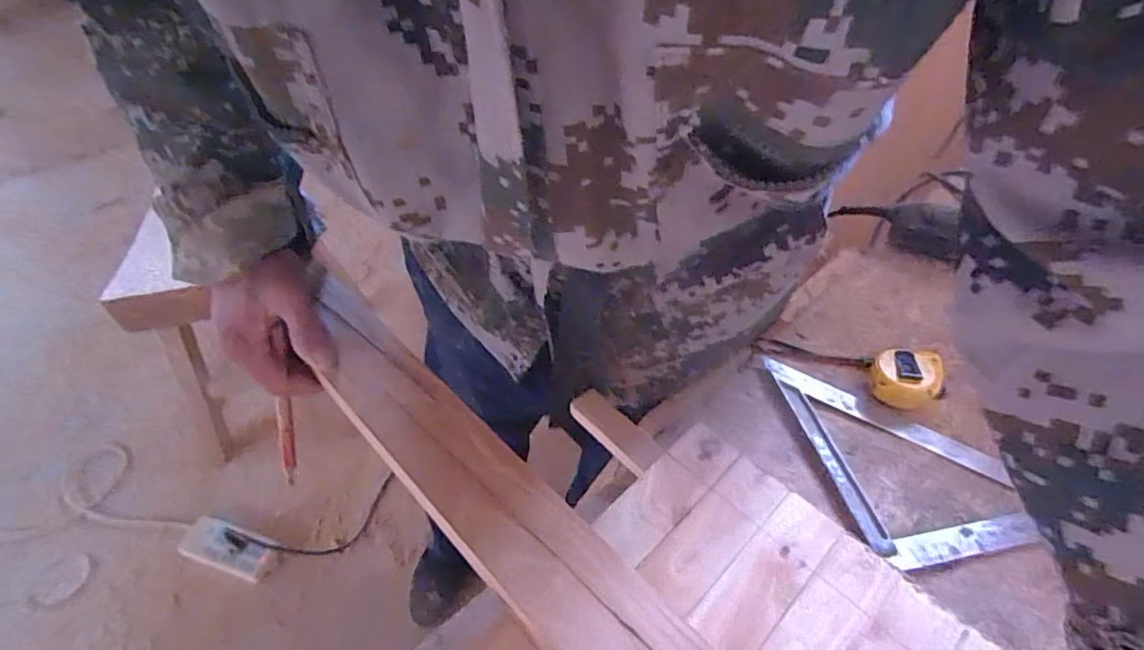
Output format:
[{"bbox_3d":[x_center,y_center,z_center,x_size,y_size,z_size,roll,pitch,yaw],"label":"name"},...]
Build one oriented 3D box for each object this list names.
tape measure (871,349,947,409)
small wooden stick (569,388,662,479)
[{"bbox_3d":[0.312,0.053,0.525,0.056,0.033,0.056,-1,50,2],"label":"tape measure"},{"bbox_3d":[0.037,0.093,0.505,0.033,0.012,0.087,-44,70,-13],"label":"small wooden stick"}]

